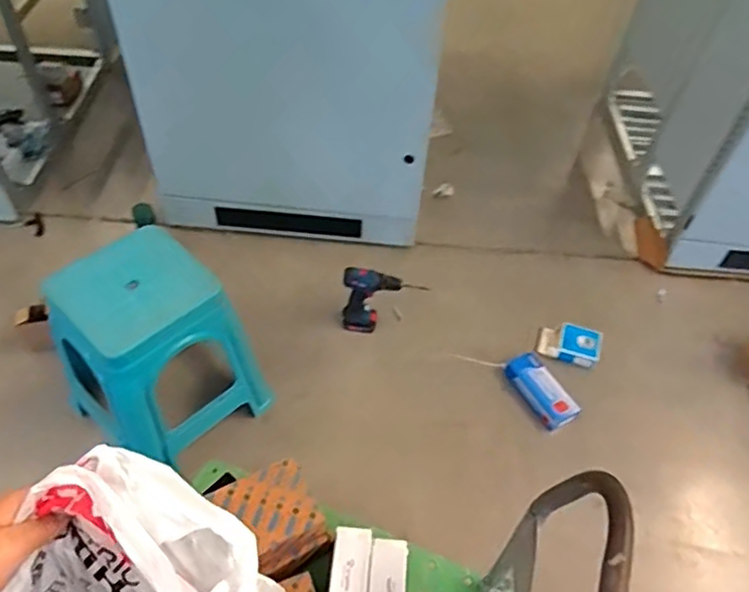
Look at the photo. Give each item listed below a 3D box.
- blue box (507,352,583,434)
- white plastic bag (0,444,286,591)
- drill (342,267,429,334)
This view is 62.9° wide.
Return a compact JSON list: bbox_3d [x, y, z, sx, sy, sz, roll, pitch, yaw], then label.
[{"bbox_3d":[0.445,0.248,1.635,0.105,0.063,0.215,-24,57,-20],"label":"blue box"},{"bbox_3d":[-0.198,0.241,0.443,0.161,0.156,0.211,25,57,19],"label":"white plastic bag"},{"bbox_3d":[0.022,0.013,1.703,0.225,0.234,0.067,1,51,-3],"label":"drill"}]

